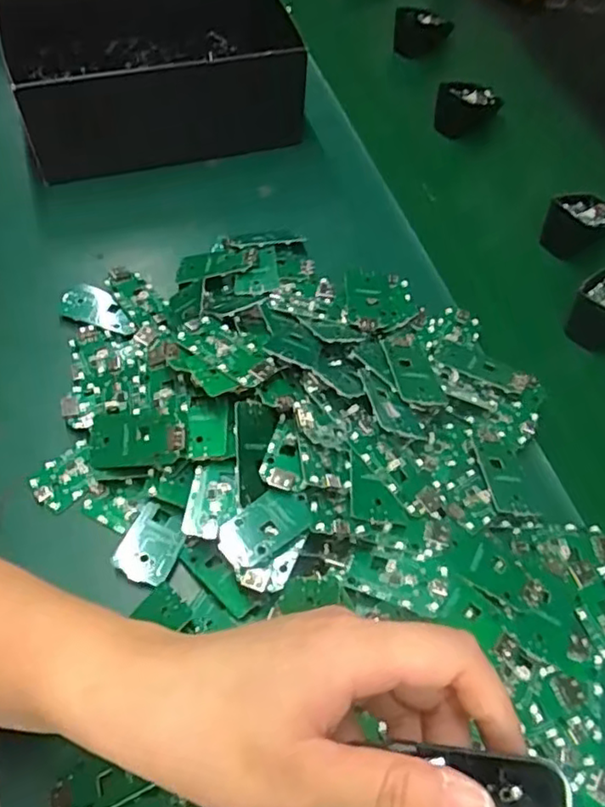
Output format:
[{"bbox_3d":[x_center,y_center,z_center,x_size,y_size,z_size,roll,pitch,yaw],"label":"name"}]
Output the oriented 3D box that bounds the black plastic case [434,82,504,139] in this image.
[{"bbox_3d":[0.165,-0.294,0.630,0.062,0.040,0.043,13,58,5],"label":"black plastic case"}]

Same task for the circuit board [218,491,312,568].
[{"bbox_3d":[-0.020,0.067,0.339,0.052,0.007,0.030,-30,64,-20],"label":"circuit board"}]

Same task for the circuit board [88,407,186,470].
[{"bbox_3d":[-0.099,0.020,0.371,0.062,0.008,0.035,-7,70,15],"label":"circuit board"}]

